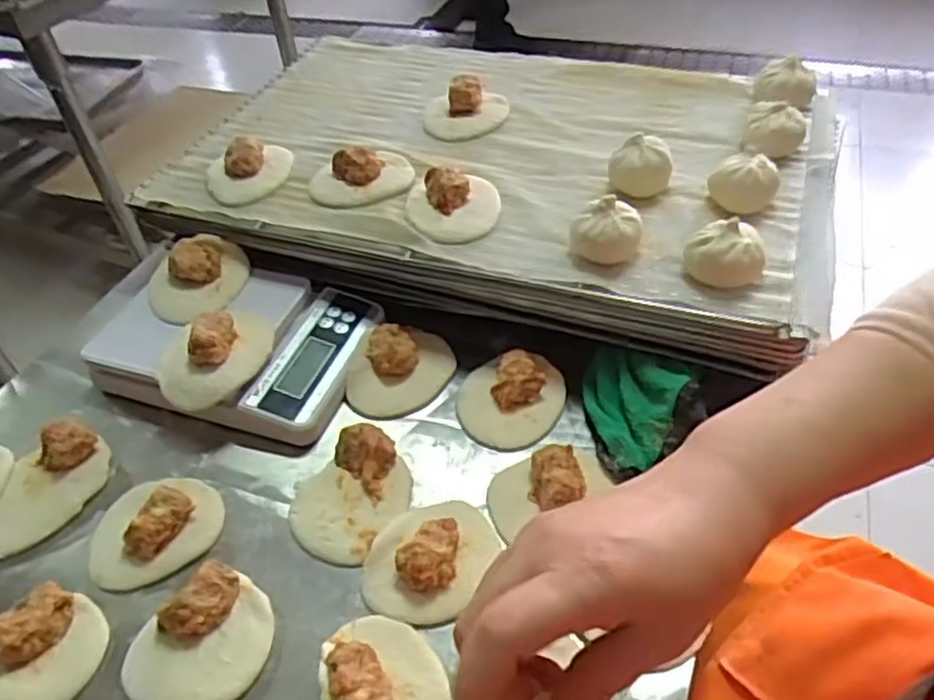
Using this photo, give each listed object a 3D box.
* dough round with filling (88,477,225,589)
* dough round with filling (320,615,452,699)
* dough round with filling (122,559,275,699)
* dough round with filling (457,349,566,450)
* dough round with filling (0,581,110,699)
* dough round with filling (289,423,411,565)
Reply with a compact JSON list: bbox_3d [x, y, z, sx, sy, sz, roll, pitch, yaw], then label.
[{"bbox_3d":[-0.224,0.122,0.516,0.091,0.030,0.077,-16,46,-12],"label":"dough round with filling"},{"bbox_3d":[-0.050,0.196,0.425,0.073,0.028,0.090,0,45,5],"label":"dough round with filling"},{"bbox_3d":[-0.167,0.182,0.452,0.090,0.028,0.074,-32,51,-25],"label":"dough round with filling"},{"bbox_3d":[0.035,0.036,0.586,0.082,0.033,0.082,-2,45,2],"label":"dough round with filling"},{"bbox_3d":[-0.271,0.190,0.450,0.068,0.029,0.085,32,55,31],"label":"dough round with filling"},{"bbox_3d":[-0.086,0.102,0.526,0.074,0.032,0.093,23,51,25],"label":"dough round with filling"}]

